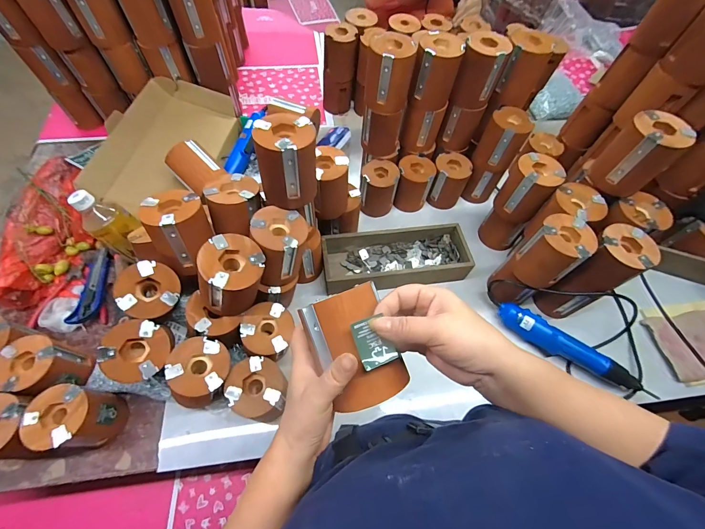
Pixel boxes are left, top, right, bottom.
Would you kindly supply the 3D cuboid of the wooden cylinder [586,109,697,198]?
[{"bbox_3d":[0.432,-0.164,0.484,0.077,0.104,0.079,-28,67,-17],"label":"wooden cylinder"}]

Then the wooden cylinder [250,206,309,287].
[{"bbox_3d":[-0.103,-0.024,0.476,0.075,0.102,0.084,-3,62,-5],"label":"wooden cylinder"}]

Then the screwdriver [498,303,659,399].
[{"bbox_3d":[0.377,0.151,0.563,0.258,0.036,0.053,33,65,13],"label":"screwdriver"}]

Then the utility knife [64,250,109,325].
[{"bbox_3d":[-0.477,0.040,0.589,0.042,0.028,0.145,-5,62,-6],"label":"utility knife"}]

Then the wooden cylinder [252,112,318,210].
[{"bbox_3d":[-0.088,-0.140,0.435,0.077,0.101,0.080,-7,62,-7],"label":"wooden cylinder"}]

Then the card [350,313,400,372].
[{"bbox_3d":[0.018,0.064,0.264,0.030,0.004,0.040,-17,83,-18],"label":"card"}]

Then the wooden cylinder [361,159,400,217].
[{"bbox_3d":[0.056,-0.164,0.687,0.075,0.094,0.077,9,62,1],"label":"wooden cylinder"}]

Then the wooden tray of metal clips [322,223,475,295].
[{"bbox_3d":[0.083,-0.012,0.629,0.281,0.055,0.126,-8,63,-8],"label":"wooden tray of metal clips"}]

